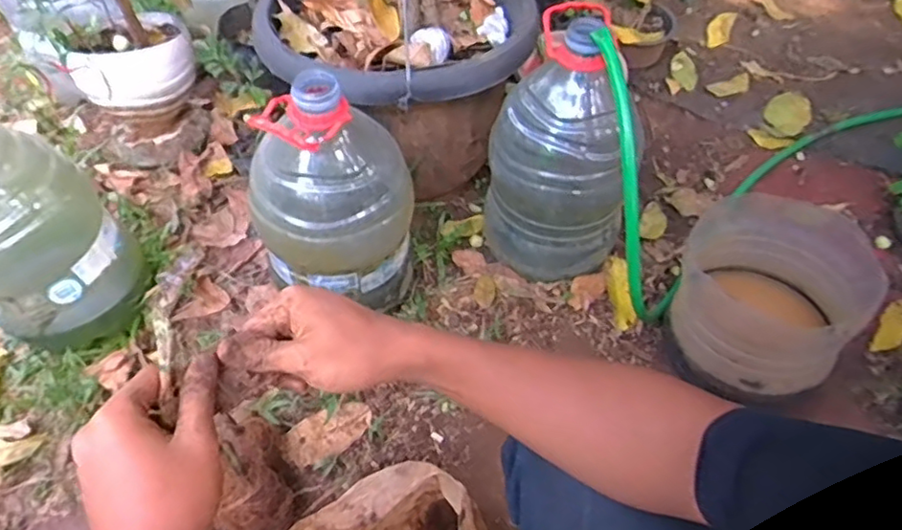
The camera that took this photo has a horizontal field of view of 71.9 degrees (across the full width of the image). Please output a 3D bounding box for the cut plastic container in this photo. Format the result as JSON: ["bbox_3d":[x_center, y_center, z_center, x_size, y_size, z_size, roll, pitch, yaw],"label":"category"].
[{"bbox_3d":[0.464,0.045,0.913,0.234,0.170,0.239,22,54,20],"label":"cut plastic container"}]

